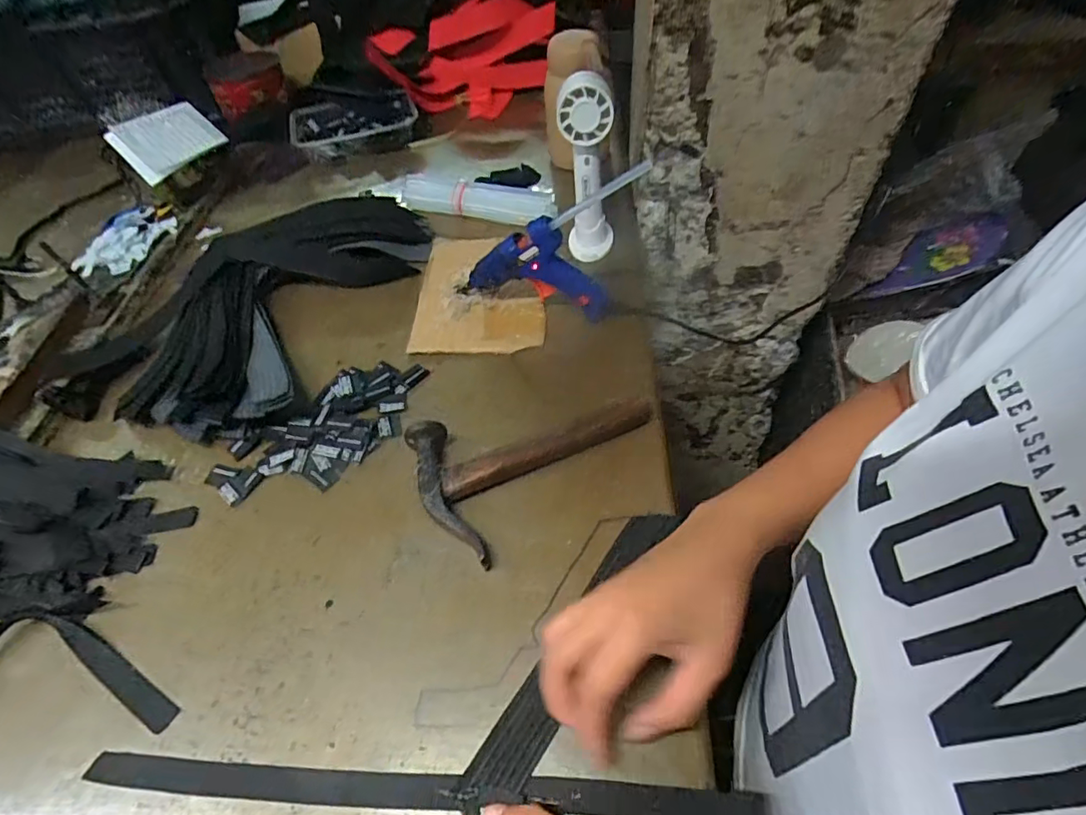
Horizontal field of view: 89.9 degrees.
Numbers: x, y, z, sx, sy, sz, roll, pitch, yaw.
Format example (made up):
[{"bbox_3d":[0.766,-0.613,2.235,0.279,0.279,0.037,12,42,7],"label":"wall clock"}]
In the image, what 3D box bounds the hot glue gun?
[{"bbox_3d":[-0.002,-0.138,0.473,0.164,0.143,0.028,5,53,8],"label":"hot glue gun"}]

